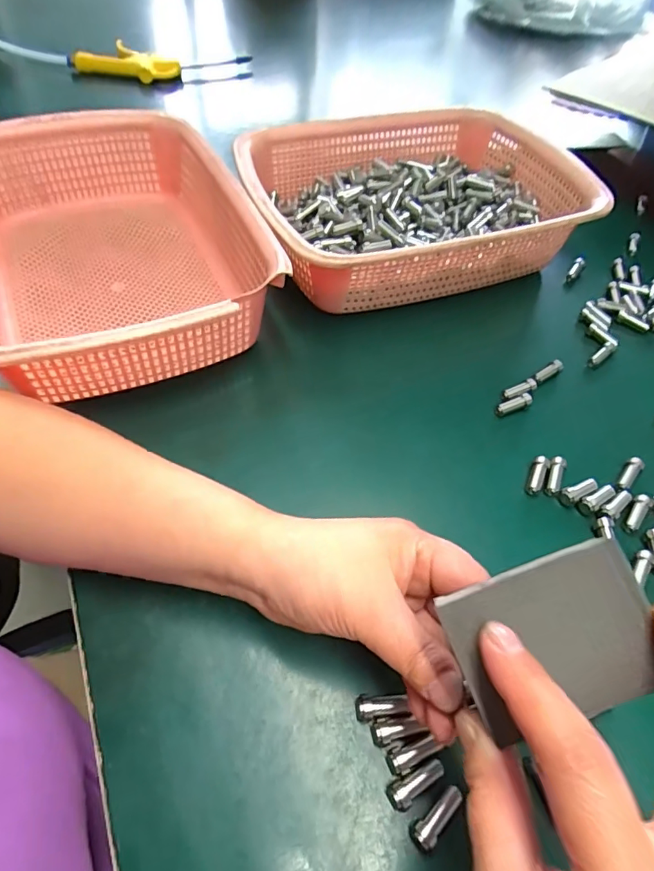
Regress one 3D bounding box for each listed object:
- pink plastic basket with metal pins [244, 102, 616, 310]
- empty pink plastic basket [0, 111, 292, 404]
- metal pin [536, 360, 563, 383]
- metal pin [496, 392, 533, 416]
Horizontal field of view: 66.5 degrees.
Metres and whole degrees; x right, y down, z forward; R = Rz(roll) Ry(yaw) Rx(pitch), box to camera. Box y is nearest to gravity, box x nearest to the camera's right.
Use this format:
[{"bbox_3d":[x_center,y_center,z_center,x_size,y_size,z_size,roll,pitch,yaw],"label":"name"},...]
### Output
[{"bbox_3d":[0.075,-0.210,0.456,0.290,0.071,0.210,-16,57,-14],"label":"pink plastic basket with metal pins"},{"bbox_3d":[-0.172,-0.146,0.394,0.210,0.085,0.299,-21,58,-17],"label":"empty pink plastic basket"},{"bbox_3d":[0.170,-0.049,0.384,0.026,0.007,0.008,-28,60,-21],"label":"metal pin"},{"bbox_3d":[0.138,-0.023,0.365,0.029,0.007,0.008,-20,57,-16],"label":"metal pin"}]

